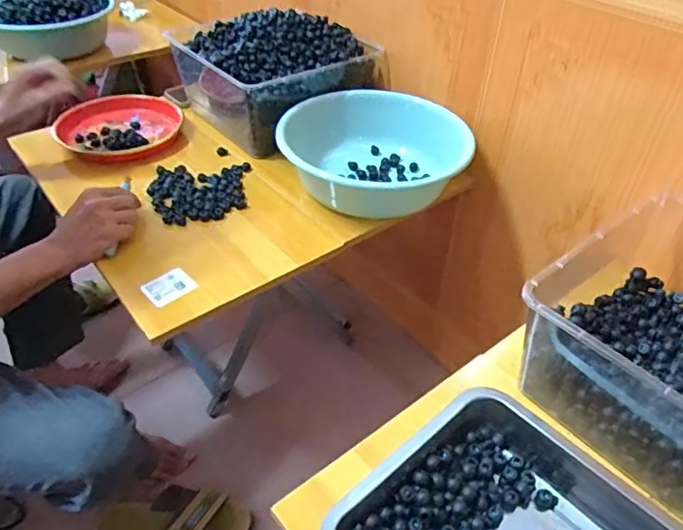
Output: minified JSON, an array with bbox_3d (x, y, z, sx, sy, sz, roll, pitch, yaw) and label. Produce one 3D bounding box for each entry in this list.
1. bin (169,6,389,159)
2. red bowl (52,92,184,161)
[{"bbox_3d":[-0.121,-0.372,1.045,0.306,0.165,0.340,-26,48,-29],"label":"bin"},{"bbox_3d":[-0.414,-0.260,1.024,0.185,0.059,0.182,1,41,-1],"label":"red bowl"}]

